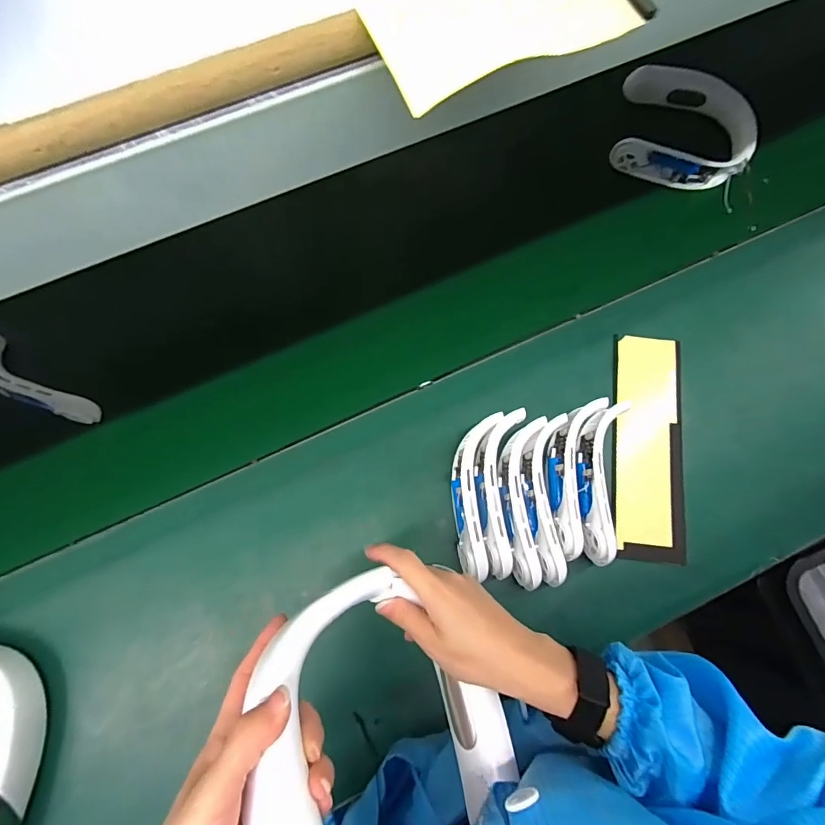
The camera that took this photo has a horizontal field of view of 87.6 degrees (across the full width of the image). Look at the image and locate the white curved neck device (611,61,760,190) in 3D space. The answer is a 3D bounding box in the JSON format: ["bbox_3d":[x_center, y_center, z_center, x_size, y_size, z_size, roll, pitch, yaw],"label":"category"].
[{"bbox_3d":[0.428,-0.449,0.671,0.199,0.051,0.185,16,76,3],"label":"white curved neck device"}]

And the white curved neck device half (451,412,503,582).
[{"bbox_3d":[0.072,0.095,0.520,0.050,0.037,0.191,7,76,1],"label":"white curved neck device half"}]

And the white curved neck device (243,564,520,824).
[{"bbox_3d":[-0.017,0.212,0.283,0.181,0.046,0.195,10,49,-42],"label":"white curved neck device"}]

